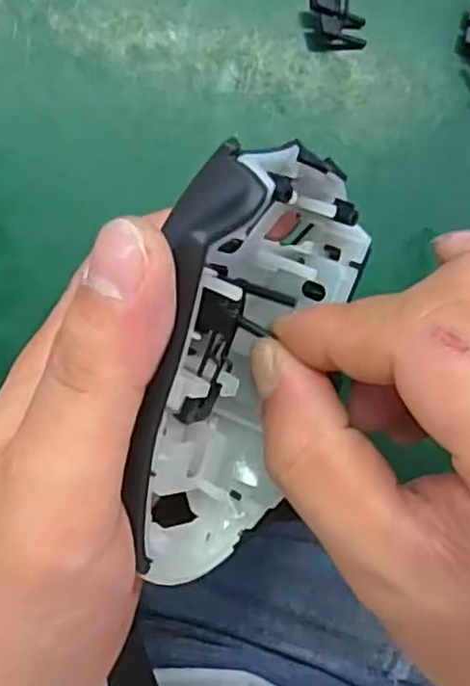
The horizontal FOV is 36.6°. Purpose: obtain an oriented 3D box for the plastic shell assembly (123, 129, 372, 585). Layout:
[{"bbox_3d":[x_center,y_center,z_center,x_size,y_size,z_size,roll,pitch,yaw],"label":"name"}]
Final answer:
[{"bbox_3d":[0.002,0.008,0.185,0.051,0.059,0.115,14,94,-8],"label":"plastic shell assembly"}]

